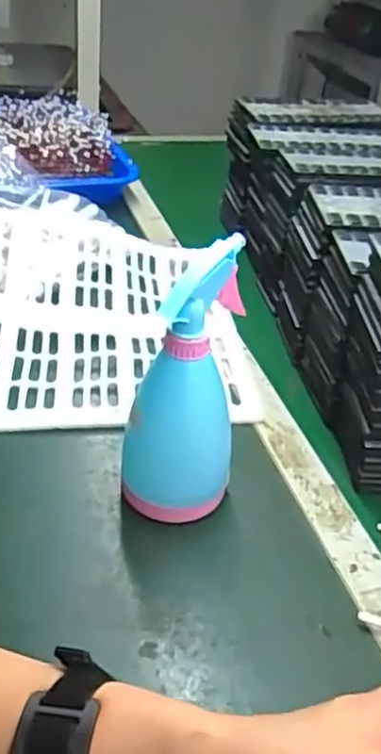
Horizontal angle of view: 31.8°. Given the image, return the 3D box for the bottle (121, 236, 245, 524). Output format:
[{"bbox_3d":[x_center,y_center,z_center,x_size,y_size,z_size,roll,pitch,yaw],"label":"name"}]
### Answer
[{"bbox_3d":[-0.007,0.010,0.481,0.075,0.200,0.084,3,37,-4],"label":"bottle"}]

